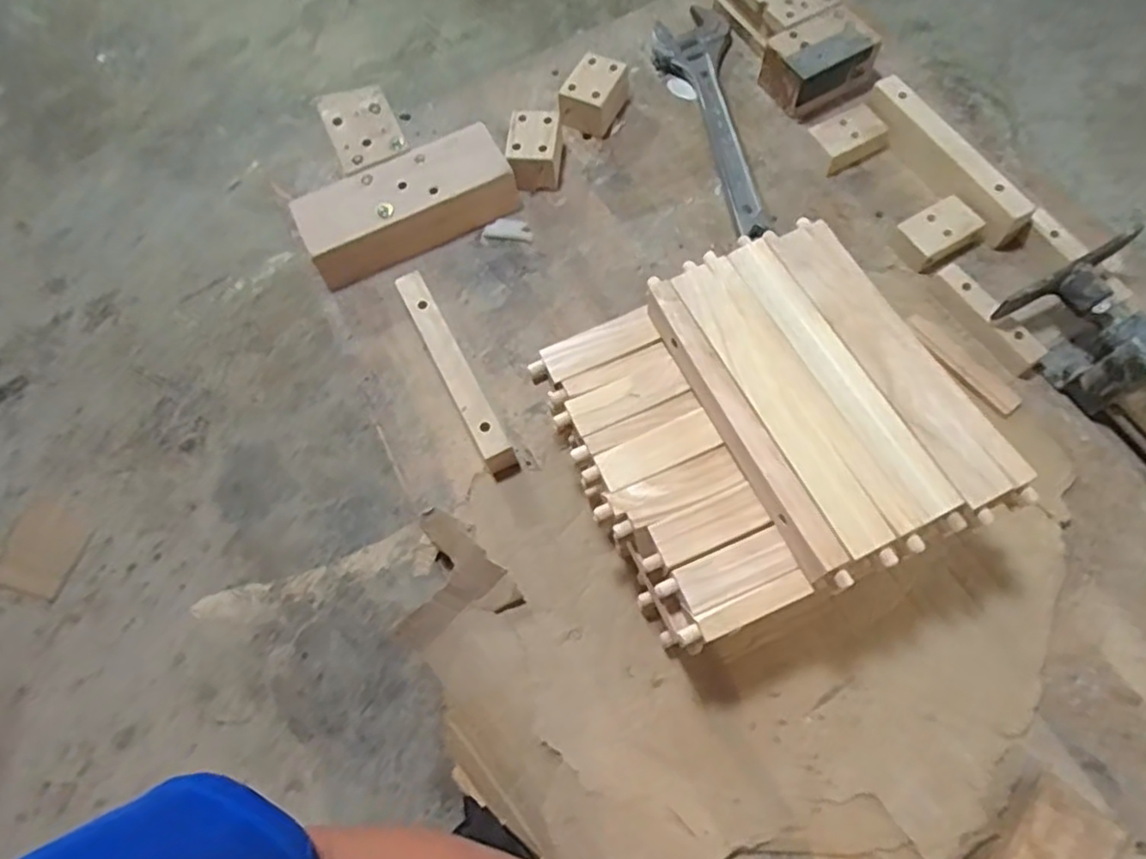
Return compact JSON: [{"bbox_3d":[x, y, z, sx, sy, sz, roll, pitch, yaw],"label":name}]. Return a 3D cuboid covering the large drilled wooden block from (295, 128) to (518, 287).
[{"bbox_3d":[-0.183,-0.248,0.749,0.229,0.068,0.091,-26,68,-7],"label":"large drilled wooden block"}]

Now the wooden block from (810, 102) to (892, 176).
[{"bbox_3d":[0.311,-0.328,0.771,0.077,0.034,0.060,-27,68,-9],"label":"wooden block"}]

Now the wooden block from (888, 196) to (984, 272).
[{"bbox_3d":[0.379,-0.204,0.713,0.077,0.031,0.052,-29,68,-10],"label":"wooden block"}]

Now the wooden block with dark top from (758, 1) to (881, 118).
[{"bbox_3d":[0.286,-0.429,0.794,0.111,0.055,0.082,-27,68,-9],"label":"wooden block with dark top"}]

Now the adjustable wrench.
[{"bbox_3d":[0.154,-0.364,0.799,0.091,0.028,0.336,-4,67,2],"label":"adjustable wrench"}]

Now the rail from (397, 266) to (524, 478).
[{"bbox_3d":[-0.114,-0.056,0.668,0.027,0.050,0.227,-26,67,-9],"label":"rail"}]

